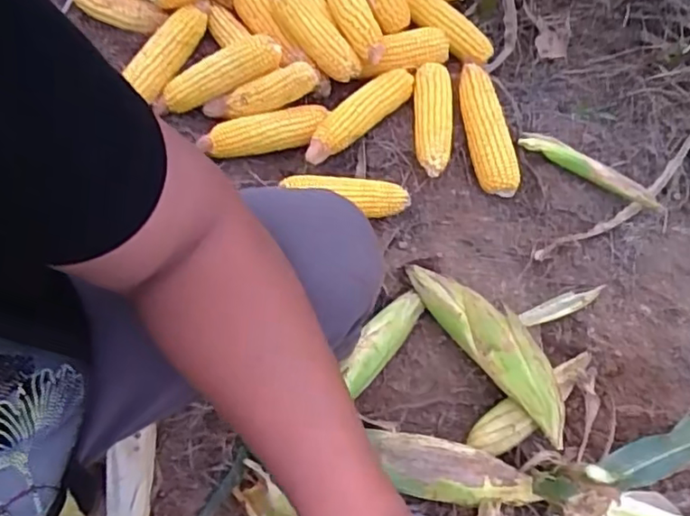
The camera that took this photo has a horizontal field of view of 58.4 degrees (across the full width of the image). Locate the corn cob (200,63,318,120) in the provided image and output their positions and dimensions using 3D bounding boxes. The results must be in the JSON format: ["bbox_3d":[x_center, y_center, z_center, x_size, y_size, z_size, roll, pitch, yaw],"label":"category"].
[{"bbox_3d":[-0.128,-0.248,0.928,0.176,0.043,0.052,-14,65,19],"label":"corn cob"}]

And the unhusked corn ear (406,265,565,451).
[{"bbox_3d":[0.192,0.111,0.810,0.074,0.079,0.287,-35,76,-14],"label":"unhusked corn ear"}]

